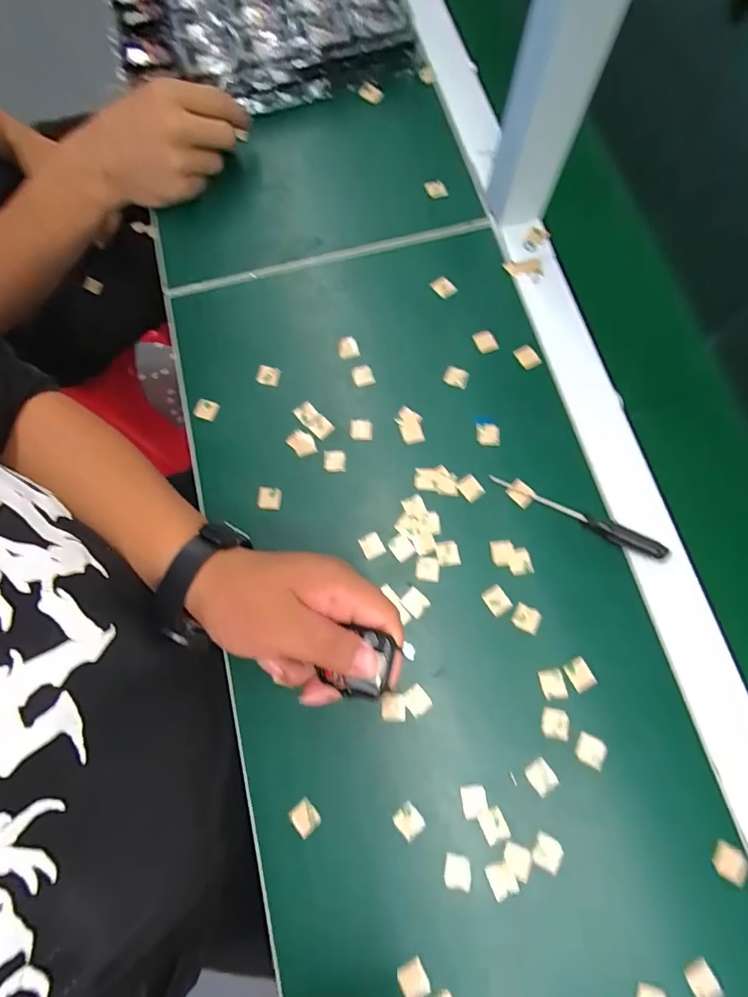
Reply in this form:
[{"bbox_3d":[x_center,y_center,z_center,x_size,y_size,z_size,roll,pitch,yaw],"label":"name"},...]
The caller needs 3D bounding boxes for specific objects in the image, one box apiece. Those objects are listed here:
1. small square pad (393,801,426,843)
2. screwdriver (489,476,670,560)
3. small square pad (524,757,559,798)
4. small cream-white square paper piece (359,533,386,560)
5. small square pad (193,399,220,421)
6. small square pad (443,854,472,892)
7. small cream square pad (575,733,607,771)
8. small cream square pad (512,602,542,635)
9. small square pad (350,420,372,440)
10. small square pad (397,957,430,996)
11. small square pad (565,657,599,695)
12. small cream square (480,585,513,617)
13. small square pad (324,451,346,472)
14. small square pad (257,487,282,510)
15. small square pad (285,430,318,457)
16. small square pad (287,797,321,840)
[{"bbox_3d":[0.023,0.207,0.294,0.016,0.004,0.018,-41,79,-10],"label":"small square pad"},{"bbox_3d":[0.149,0.013,0.337,0.131,0.017,0.012,27,77,7],"label":"screwdriver"},{"bbox_3d":[0.109,0.181,0.299,0.016,0.004,0.019,-38,78,-9],"label":"small square pad"},{"bbox_3d":[-0.001,0.035,0.341,0.015,0.004,0.018,-27,77,-7],"label":"small cream-white square paper piece"},{"bbox_3d":[-0.136,-0.072,0.374,0.018,0.004,0.016,17,76,5],"label":"small square pad"},{"bbox_3d":[0.053,0.233,0.286,0.018,0.004,0.018,12,75,3],"label":"small square pad"},{"bbox_3d":[0.143,0.166,0.303,0.017,0.004,0.017,26,77,7],"label":"small cream square pad"},{"bbox_3d":[0.108,0.085,0.325,0.019,0.004,0.016,29,77,7],"label":"small cream square pad"},{"bbox_3d":[-0.010,-0.055,0.366,0.017,0.005,0.015,0,75,0],"label":"small square pad"},{"bbox_3d":[0.023,0.287,0.273,0.016,0.004,0.019,-26,76,-7],"label":"small square pad"},{"bbox_3d":[0.141,0.121,0.315,0.016,0.004,0.021,-27,77,-7],"label":"small square pad"},{"bbox_3d":[0.088,0.073,0.330,0.015,0.004,0.019,-34,78,-9],"label":"small cream square"},{"bbox_3d":[-0.031,-0.030,0.360,0.017,0.004,0.016,1,75,0],"label":"small square pad"},{"bbox_3d":[-0.080,0.000,0.354,0.018,0.004,0.017,6,75,2],"label":"small square pad"},{"bbox_3d":[-0.056,-0.043,0.365,0.018,0.005,0.023,-43,79,-10],"label":"small square pad"},{"bbox_3d":[-0.045,0.207,0.296,0.017,0.004,0.019,-41,79,-10],"label":"small square pad"}]

